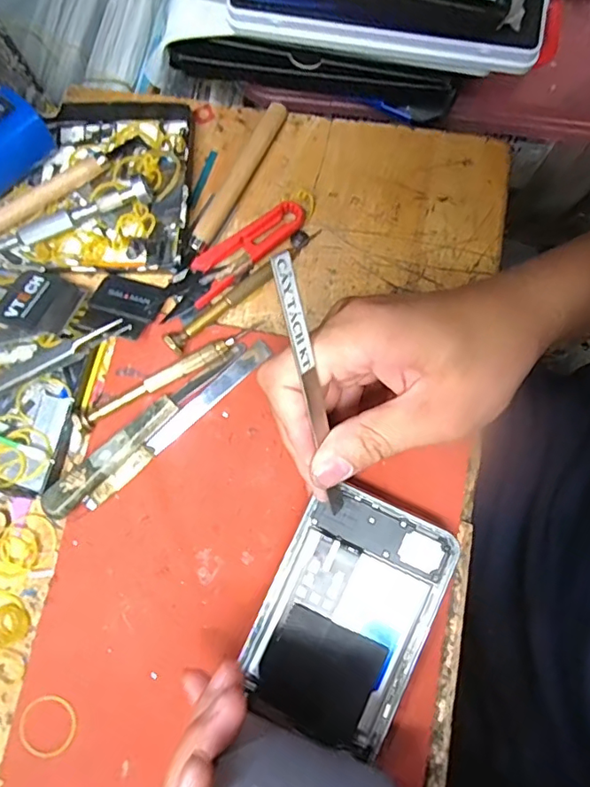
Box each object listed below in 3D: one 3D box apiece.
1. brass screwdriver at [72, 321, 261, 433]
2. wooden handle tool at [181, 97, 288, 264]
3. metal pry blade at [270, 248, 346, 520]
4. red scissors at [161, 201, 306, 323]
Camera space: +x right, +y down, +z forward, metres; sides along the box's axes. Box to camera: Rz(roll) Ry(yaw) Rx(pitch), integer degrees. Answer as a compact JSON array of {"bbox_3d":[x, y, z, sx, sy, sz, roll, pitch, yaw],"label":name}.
[{"bbox_3d":[-0.069,-0.011,0.287,0.109,0.012,0.011,-31,80,-4],"label":"brass screwdriver"},{"bbox_3d":[-0.034,-0.122,0.308,0.012,0.016,0.113,25,81,6],"label":"wooden handle tool"},{"bbox_3d":[0.008,0.002,0.224,0.008,0.006,0.129,-16,123,-2],"label":"metal pry blade"},{"bbox_3d":[-0.036,-0.077,0.302,0.099,0.010,0.023,-41,81,-6],"label":"red scissors"}]

